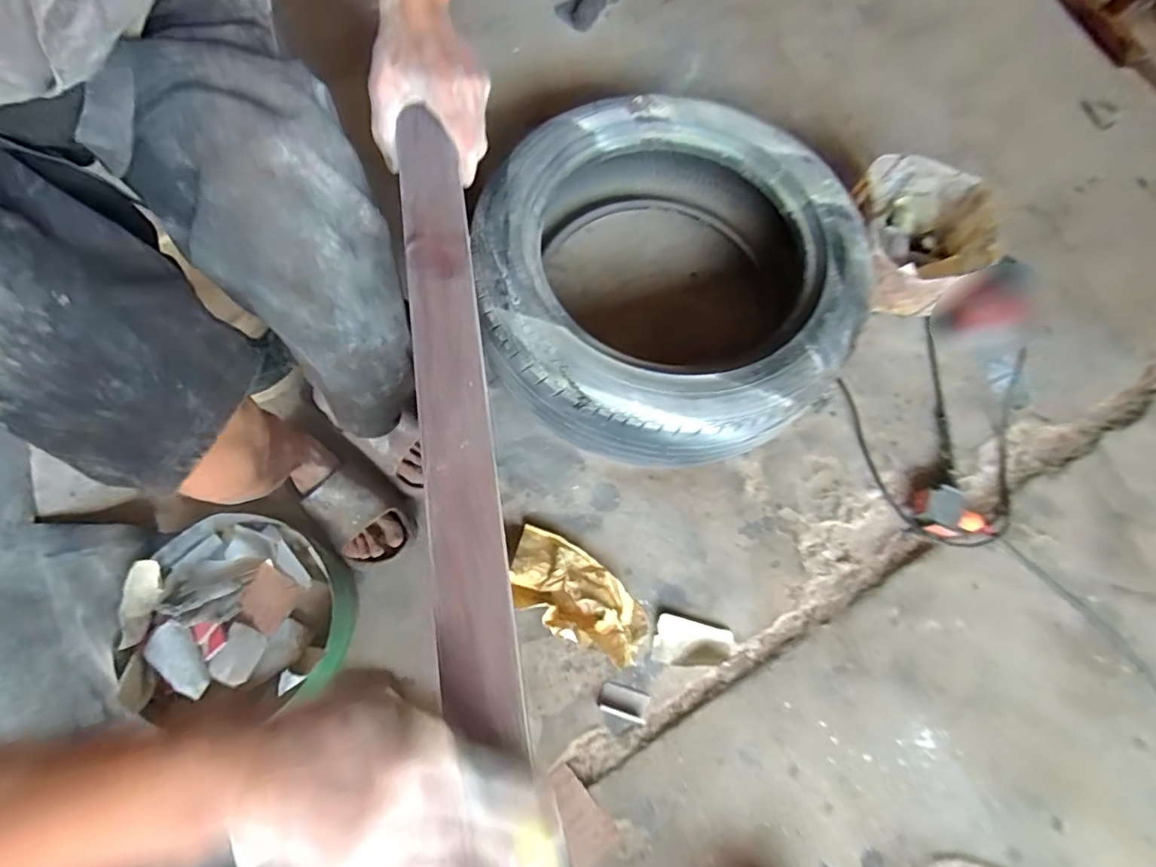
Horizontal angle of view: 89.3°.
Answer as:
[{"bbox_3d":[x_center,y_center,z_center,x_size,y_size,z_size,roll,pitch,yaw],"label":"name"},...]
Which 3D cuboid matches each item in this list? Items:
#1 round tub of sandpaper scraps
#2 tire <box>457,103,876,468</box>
[{"bbox_3d":[-0.448,0.242,0.783,0.270,0.095,0.256,-3,70,-4],"label":"round tub of sandpaper scraps"},{"bbox_3d":[0.134,-0.248,0.942,0.557,0.225,0.593,1,70,-2],"label":"tire"}]

